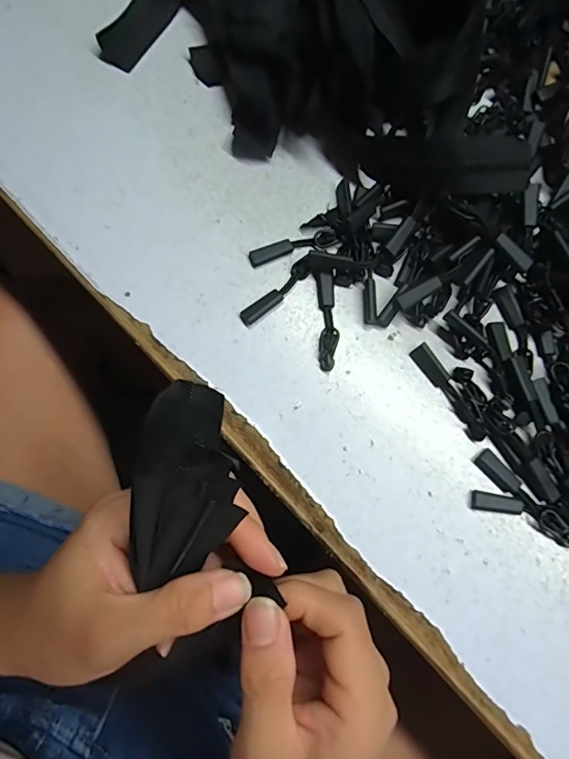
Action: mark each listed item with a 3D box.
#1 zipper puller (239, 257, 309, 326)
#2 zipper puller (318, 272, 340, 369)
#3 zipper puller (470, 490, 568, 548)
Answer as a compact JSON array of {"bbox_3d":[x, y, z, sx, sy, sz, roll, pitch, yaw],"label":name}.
[{"bbox_3d":[-0.004,-0.047,0.252,0.048,0.004,0.010,-44,82,-8],"label":"zipper puller"},{"bbox_3d":[0.023,-0.032,0.248,0.010,0.006,0.053,1,78,0],"label":"zipper puller"},{"bbox_3d":[0.118,0.067,0.227,0.052,0.006,0.013,19,79,3],"label":"zipper puller"}]

